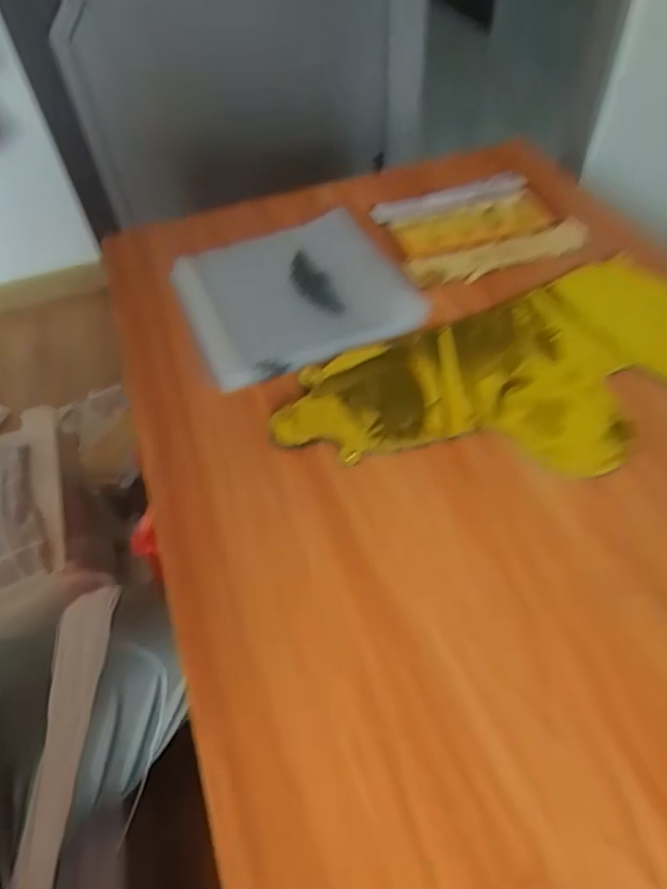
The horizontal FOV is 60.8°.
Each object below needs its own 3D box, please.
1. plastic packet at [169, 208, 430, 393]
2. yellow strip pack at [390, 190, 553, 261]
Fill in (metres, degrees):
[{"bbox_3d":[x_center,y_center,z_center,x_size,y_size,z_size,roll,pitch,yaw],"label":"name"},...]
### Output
[{"bbox_3d":[-0.039,-0.152,0.569,0.207,0.028,0.201,-23,53,-12],"label":"plastic packet"},{"bbox_3d":[0.151,-0.246,0.627,0.173,0.013,0.081,-17,53,-10],"label":"yellow strip pack"}]

